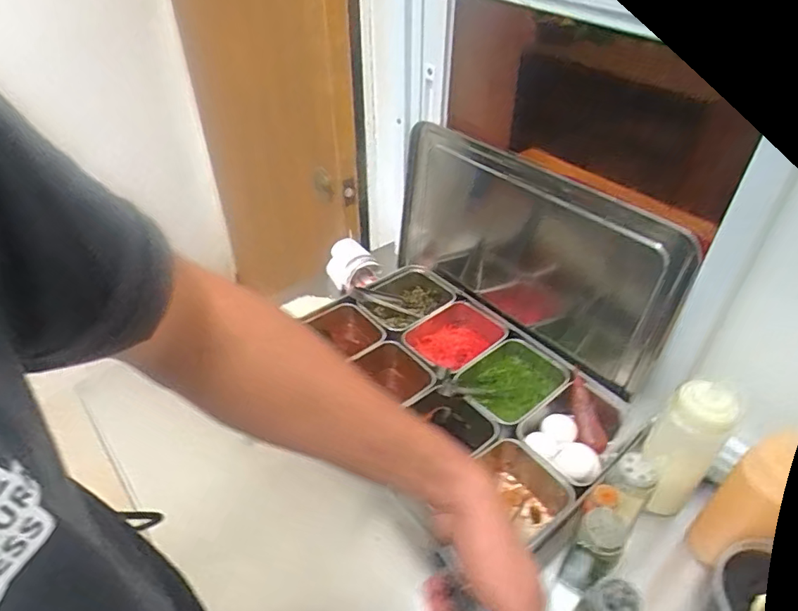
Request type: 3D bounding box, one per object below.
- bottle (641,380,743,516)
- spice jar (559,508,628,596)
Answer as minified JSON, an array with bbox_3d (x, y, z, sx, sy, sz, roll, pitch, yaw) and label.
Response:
[{"bbox_3d":[0.291,0.154,0.561,0.062,0.172,0.054,31,49,31],"label":"bottle"},{"bbox_3d":[0.187,0.239,0.518,0.040,0.088,0.043,0,40,0],"label":"spice jar"}]

